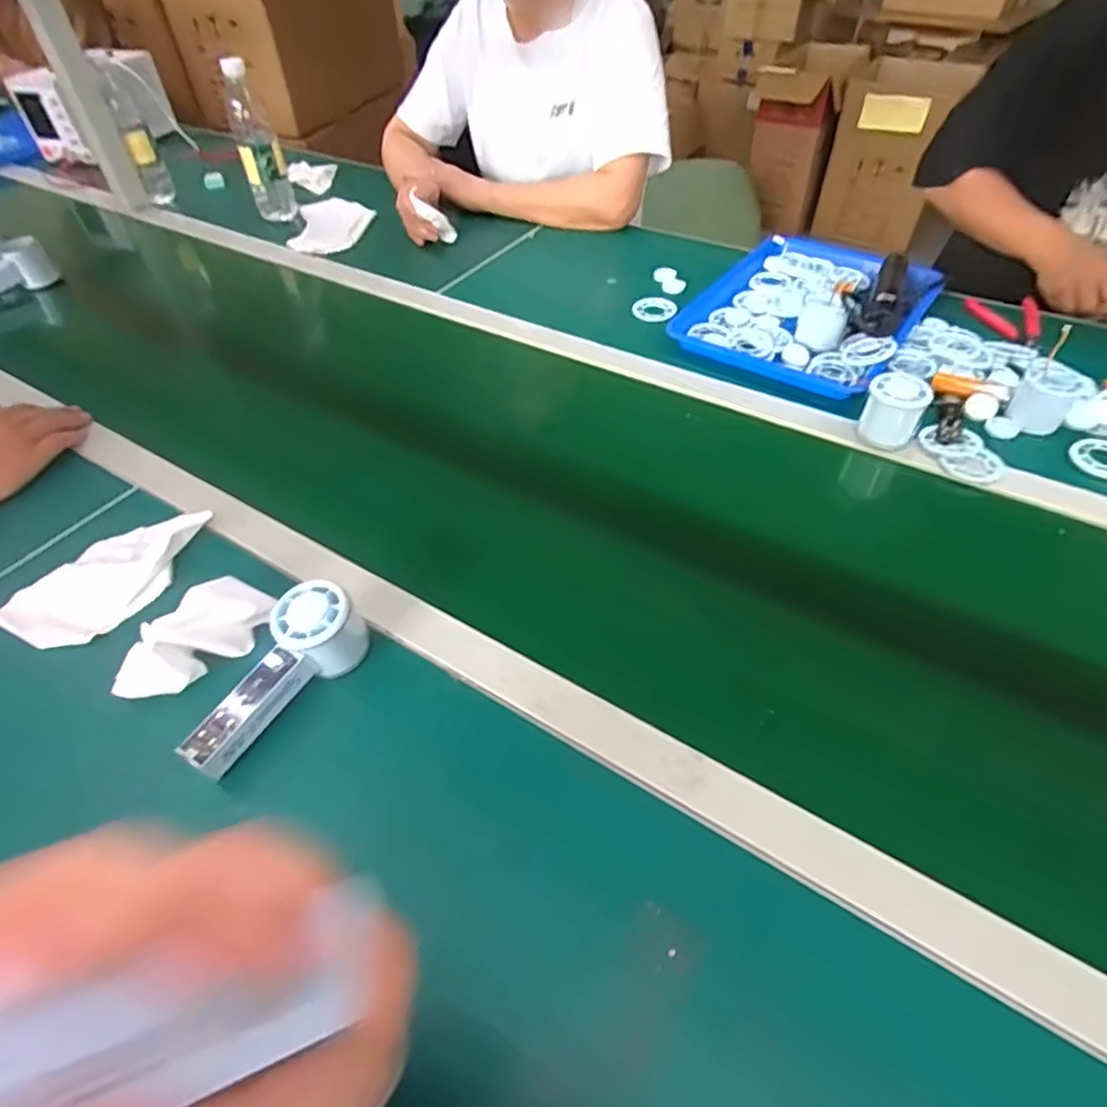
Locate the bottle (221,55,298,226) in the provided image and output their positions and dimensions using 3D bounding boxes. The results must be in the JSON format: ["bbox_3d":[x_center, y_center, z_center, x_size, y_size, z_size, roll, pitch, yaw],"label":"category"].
[{"bbox_3d":[-0.498,-0.683,1.114,0.067,0.251,0.058,-16,49,-12],"label":"bottle"}]

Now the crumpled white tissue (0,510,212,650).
[{"bbox_3d":[-0.403,0.017,0.601,0.097,0.021,0.173,22,52,21],"label":"crumpled white tissue"}]

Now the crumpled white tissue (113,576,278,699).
[{"bbox_3d":[-0.290,0.068,0.531,0.065,0.033,0.124,19,51,18],"label":"crumpled white tissue"}]

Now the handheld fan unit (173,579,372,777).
[{"bbox_3d":[-0.201,0.093,0.482,0.050,0.062,0.151,21,51,20],"label":"handheld fan unit"}]

